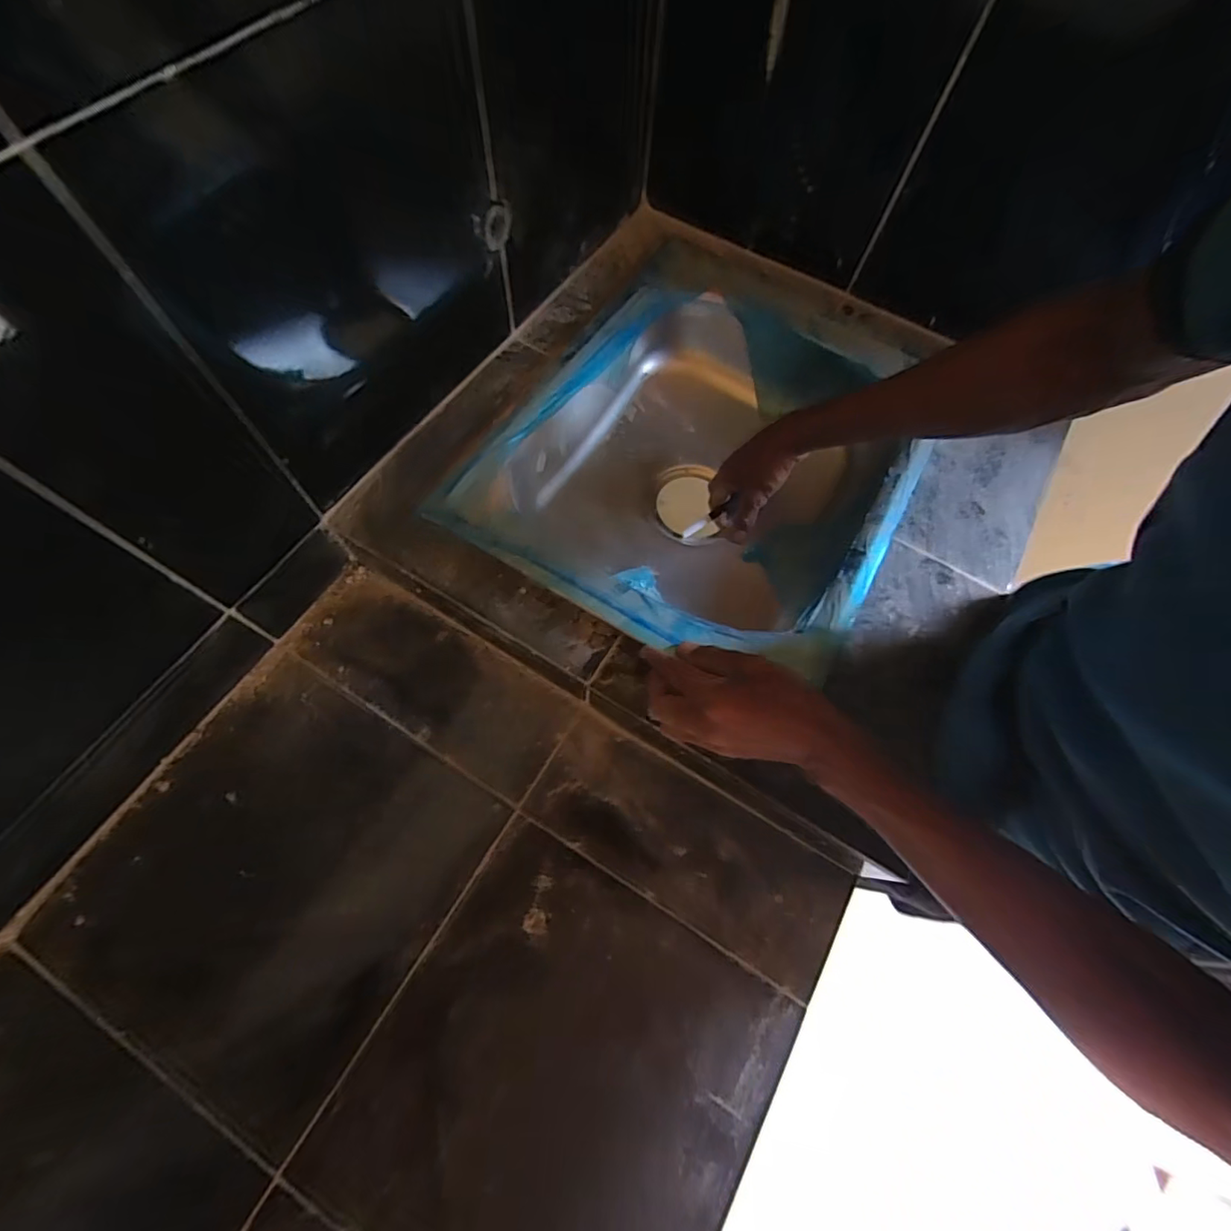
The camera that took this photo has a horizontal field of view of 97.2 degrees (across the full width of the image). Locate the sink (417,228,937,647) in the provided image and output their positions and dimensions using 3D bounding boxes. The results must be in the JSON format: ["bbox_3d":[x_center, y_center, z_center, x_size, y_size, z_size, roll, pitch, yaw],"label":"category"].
[{"bbox_3d":[0.108,-0.170,0.626,0.389,0.137,0.495,29,67,9],"label":"sink"}]

